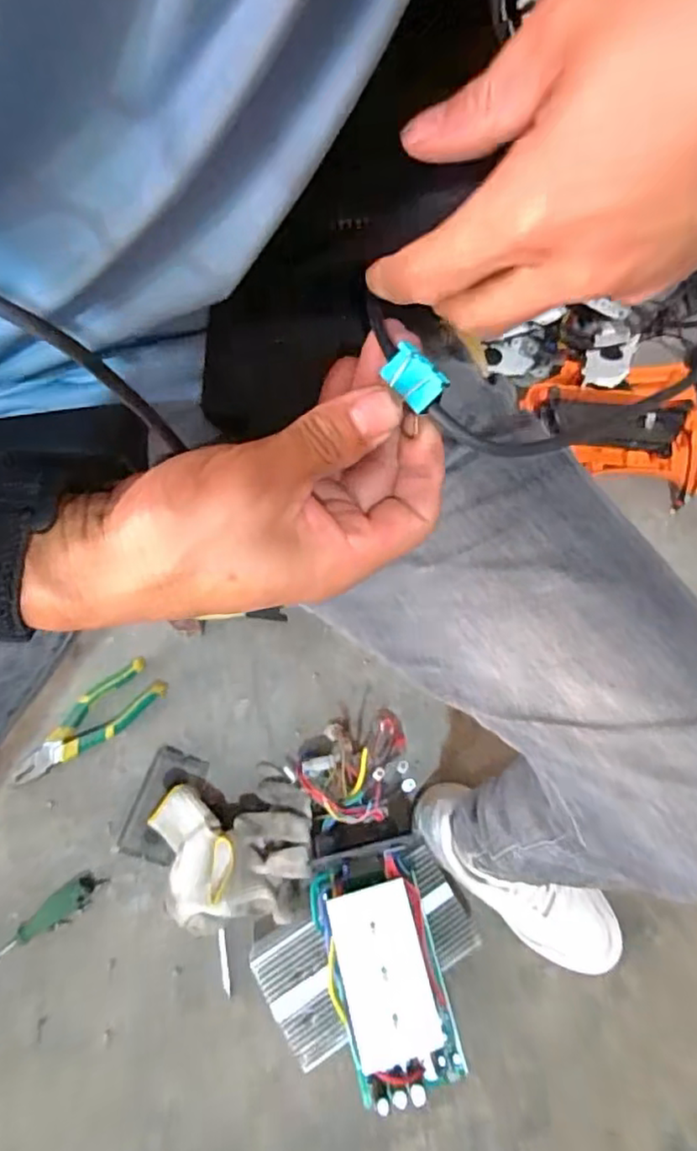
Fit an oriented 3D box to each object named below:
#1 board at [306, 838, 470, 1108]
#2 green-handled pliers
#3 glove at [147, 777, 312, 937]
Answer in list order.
[{"bbox_3d":[0.035,0.389,0.620,0.116,0.045,0.226,-11,75,-7],"label":"board"},{"bbox_3d":[-0.318,0.180,0.764,0.193,0.015,0.060,-37,79,-13],"label":"green-handled pliers"},{"bbox_3d":[-0.128,0.308,0.699,0.177,0.060,0.154,-6,73,-3],"label":"glove"}]

